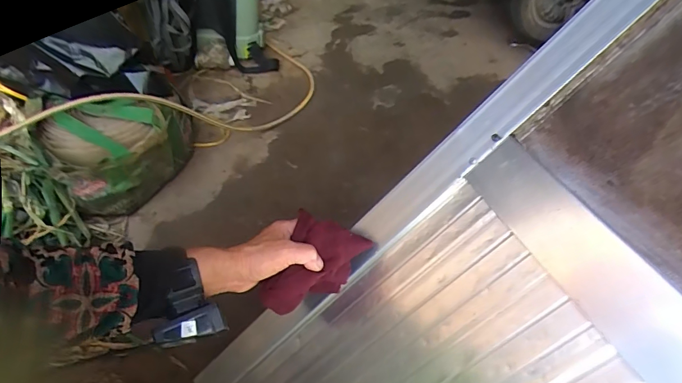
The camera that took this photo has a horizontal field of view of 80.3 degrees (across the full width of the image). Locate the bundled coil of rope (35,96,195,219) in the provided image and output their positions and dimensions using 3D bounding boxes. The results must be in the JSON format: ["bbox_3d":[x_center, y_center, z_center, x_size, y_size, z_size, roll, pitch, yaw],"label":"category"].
[{"bbox_3d":[-0.427,-0.079,0.830,0.267,0.180,0.168,-23,50,-24],"label":"bundled coil of rope"}]

